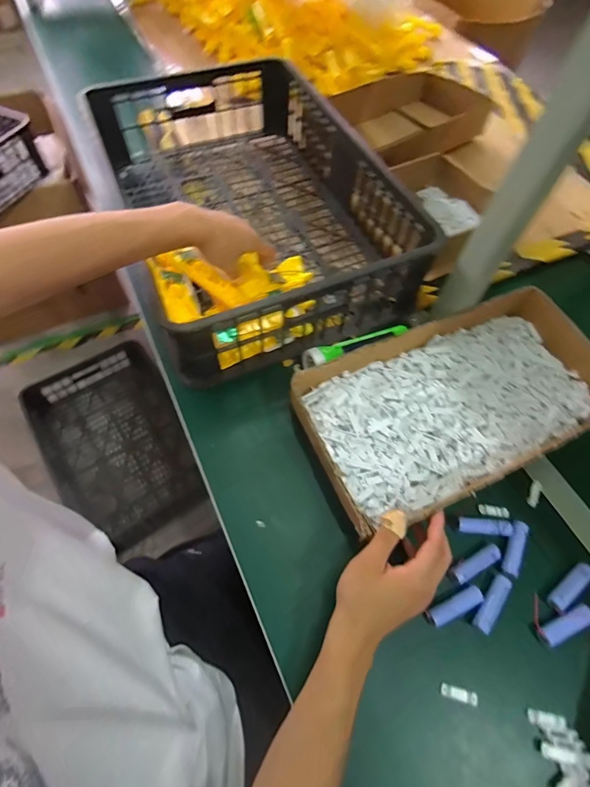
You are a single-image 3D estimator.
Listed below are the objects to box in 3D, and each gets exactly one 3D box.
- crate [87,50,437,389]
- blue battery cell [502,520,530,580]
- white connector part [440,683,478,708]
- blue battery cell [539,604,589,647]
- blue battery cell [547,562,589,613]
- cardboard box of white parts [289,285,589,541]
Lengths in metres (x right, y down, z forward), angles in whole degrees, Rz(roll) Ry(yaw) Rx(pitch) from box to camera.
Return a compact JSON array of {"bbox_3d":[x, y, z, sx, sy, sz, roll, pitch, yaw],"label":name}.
[{"bbox_3d":[-0.090,-0.359,0.667,0.454,0.142,0.662,-25,65,-16],"label":"crate"},{"bbox_3d":[0.263,0.184,0.455,0.016,0.018,0.073,29,63,12],"label":"blue battery cell"},{"bbox_3d":[0.172,0.316,0.401,0.035,0.013,0.012,8,60,15],"label":"white connector part"},{"bbox_3d":[0.304,0.255,0.423,0.068,0.021,0.017,-20,64,-14],"label":"blue battery cell"},{"bbox_3d":[0.321,0.221,0.439,0.070,0.018,0.018,-35,68,-21],"label":"blue battery cell"},{"bbox_3d":[0.220,0.009,0.513,0.425,0.063,0.213,-21,64,-15],"label":"cardboard box of white parts"}]

